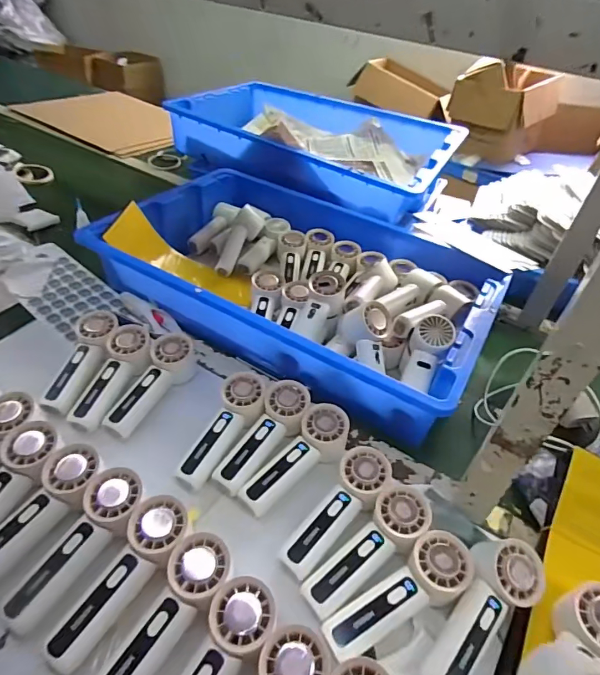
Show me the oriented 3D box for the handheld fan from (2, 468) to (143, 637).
[{"bbox_3d":[-0.212,0.205,0.435,0.060,0.032,0.152,24,64,19],"label":"handheld fan"}]

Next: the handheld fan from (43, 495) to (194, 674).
[{"bbox_3d":[-0.165,0.224,0.414,0.053,0.030,0.155,26,63,20],"label":"handheld fan"}]

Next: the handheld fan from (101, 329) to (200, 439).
[{"bbox_3d":[-0.191,0.058,0.584,0.059,0.041,0.153,17,41,11],"label":"handheld fan"}]

